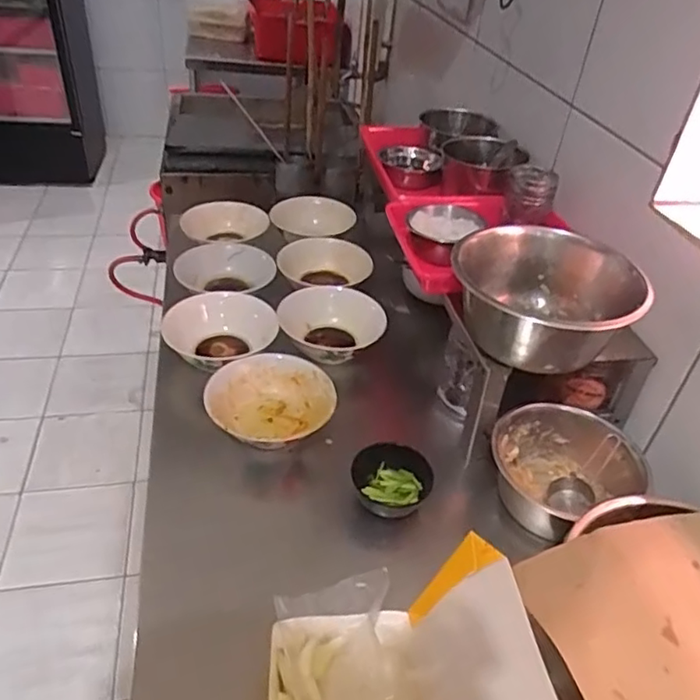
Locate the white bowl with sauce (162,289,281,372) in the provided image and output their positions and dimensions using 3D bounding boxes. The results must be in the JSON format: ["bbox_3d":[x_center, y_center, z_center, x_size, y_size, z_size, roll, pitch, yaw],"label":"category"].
[{"bbox_3d":[-0.183,-0.019,0.877,0.152,0.065,0.144,4,38,-3],"label":"white bowl with sauce"}]

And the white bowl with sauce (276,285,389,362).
[{"bbox_3d":[-0.025,-0.031,0.904,0.137,0.070,0.151,-8,40,-17],"label":"white bowl with sauce"}]

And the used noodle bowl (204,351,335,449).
[{"bbox_3d":[-0.101,0.074,0.774,0.154,0.066,0.139,-5,39,-13],"label":"used noodle bowl"}]

